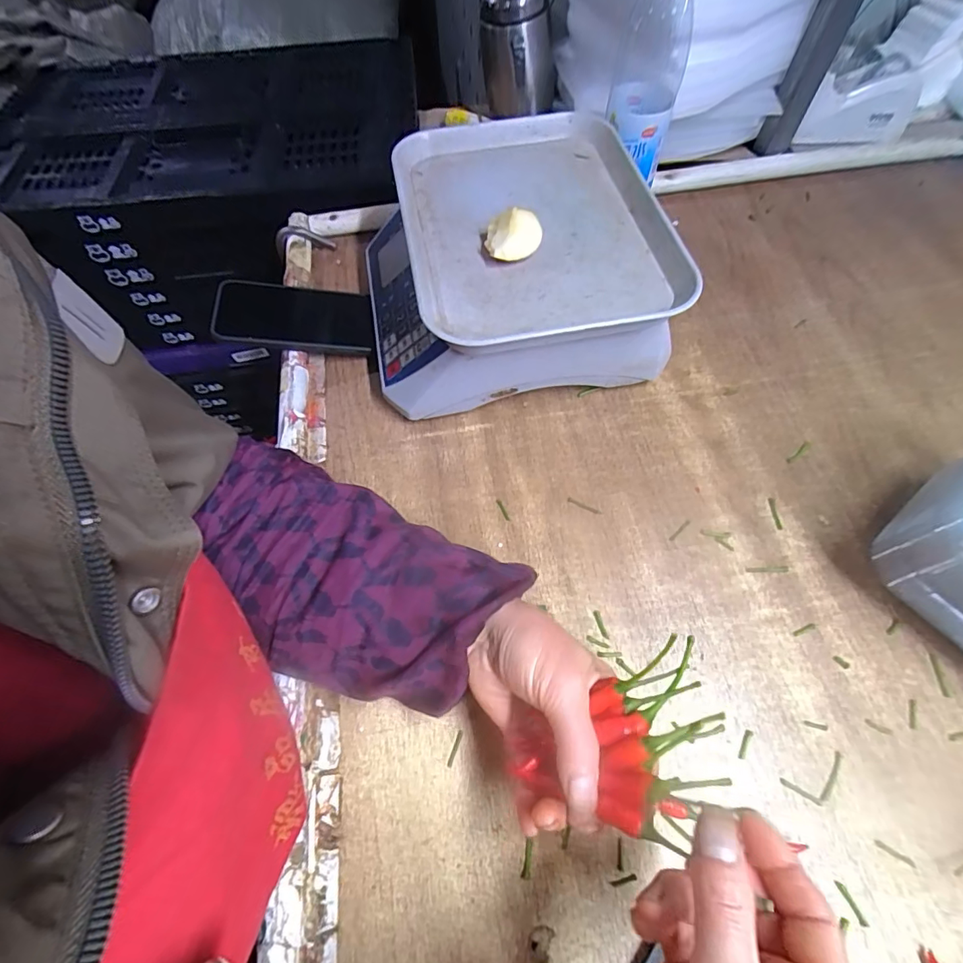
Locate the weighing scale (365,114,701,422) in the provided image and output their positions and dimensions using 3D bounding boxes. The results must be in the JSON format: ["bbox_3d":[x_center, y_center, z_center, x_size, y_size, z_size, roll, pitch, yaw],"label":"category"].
[{"bbox_3d":[0.020,-0.203,0.456,0.259,0.116,0.288,-10,62,-3],"label":"weighing scale"}]

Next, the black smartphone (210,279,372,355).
[{"bbox_3d":[-0.182,-0.161,0.470,0.141,0.013,0.080,0,58,-14],"label":"black smartphone"}]

